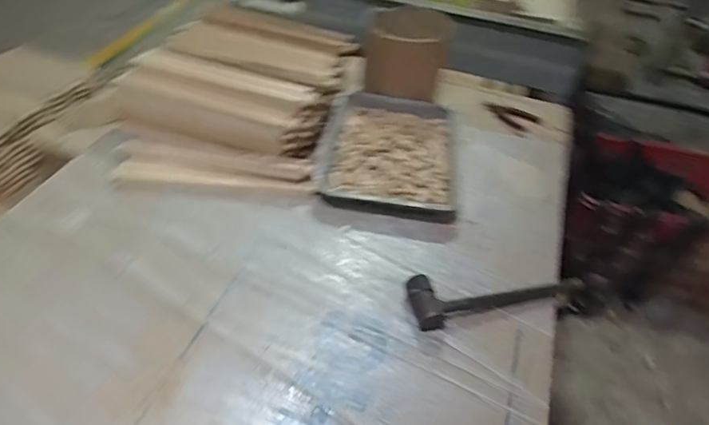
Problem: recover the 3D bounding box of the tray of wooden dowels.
[{"bbox_3d":[0.081,-0.139,1.134,0.294,0.043,0.385,8,45,0],"label":"tray of wooden dowels"}]

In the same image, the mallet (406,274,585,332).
[{"bbox_3d":[0.256,0.129,0.892,0.336,0.043,0.085,-10,47,-17],"label":"mallet"}]

